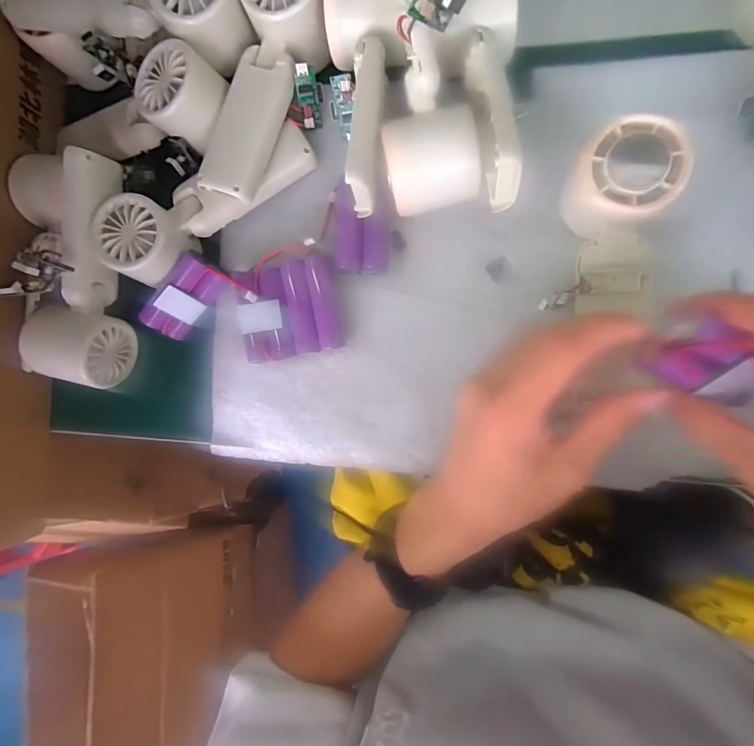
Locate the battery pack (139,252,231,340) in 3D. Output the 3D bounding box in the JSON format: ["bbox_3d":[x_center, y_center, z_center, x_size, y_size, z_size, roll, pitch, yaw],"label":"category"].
[{"bbox_3d":[-0.144,-0.054,0.308,0.065,0.036,0.014,-41,45,14],"label":"battery pack"}]

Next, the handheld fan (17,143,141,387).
[{"bbox_3d":[-0.217,-0.074,0.306,0.055,0.058,0.160,14,94,10],"label":"handheld fan"}]

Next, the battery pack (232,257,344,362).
[{"bbox_3d":[-0.063,-0.045,0.295,0.072,0.024,0.065,-10,89,11],"label":"battery pack"}]

